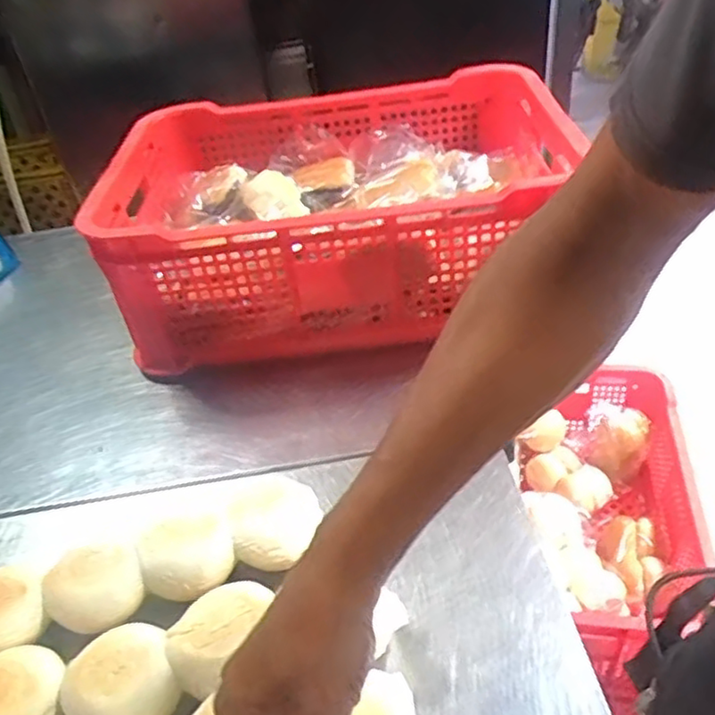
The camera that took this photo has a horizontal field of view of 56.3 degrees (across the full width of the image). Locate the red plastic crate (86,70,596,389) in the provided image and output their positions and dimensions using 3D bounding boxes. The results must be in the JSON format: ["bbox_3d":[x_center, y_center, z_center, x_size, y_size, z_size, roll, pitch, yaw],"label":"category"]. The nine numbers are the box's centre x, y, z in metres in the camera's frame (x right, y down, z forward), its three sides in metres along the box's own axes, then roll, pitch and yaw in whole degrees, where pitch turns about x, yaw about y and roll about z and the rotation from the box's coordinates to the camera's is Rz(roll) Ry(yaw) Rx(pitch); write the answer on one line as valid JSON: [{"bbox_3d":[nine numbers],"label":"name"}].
[{"bbox_3d":[-0.020,-0.174,0.824,0.503,0.198,0.348,-6,38,0],"label":"red plastic crate"}]

